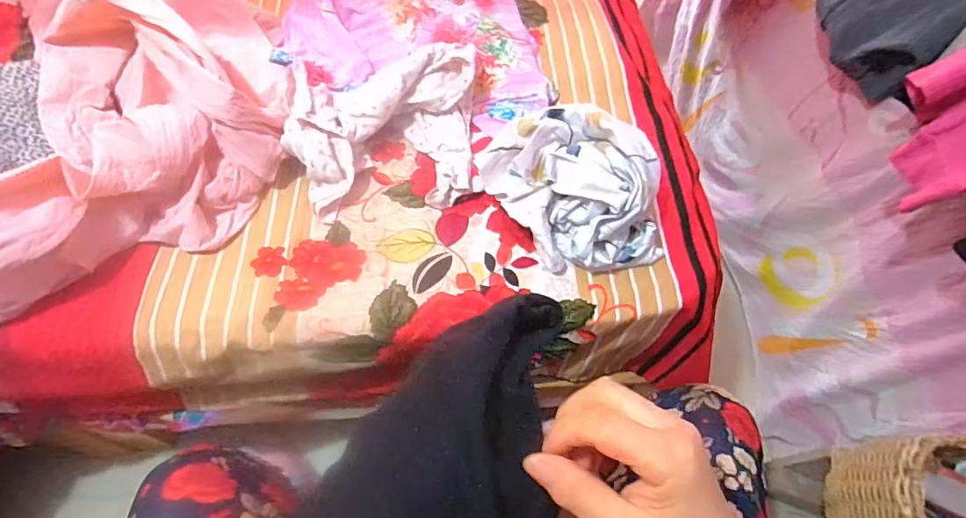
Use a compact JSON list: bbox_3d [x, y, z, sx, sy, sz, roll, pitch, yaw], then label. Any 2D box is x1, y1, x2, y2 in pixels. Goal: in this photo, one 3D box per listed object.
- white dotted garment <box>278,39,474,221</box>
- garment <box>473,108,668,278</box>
[{"bbox_3d":[-0.125,-0.165,0.620,0.228,0.085,0.201,-1,60,-4],"label":"white dotted garment"},{"bbox_3d":[0.107,-0.091,0.572,0.166,0.086,0.219,-33,67,-20],"label":"garment"}]

